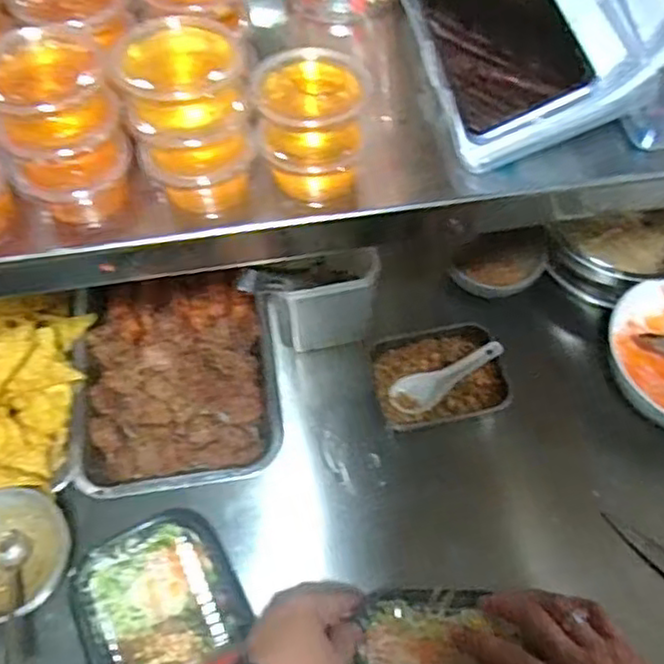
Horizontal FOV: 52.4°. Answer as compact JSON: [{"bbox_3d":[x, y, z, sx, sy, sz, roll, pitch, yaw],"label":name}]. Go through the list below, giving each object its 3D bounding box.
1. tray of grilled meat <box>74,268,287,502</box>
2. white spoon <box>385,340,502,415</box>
[{"bbox_3d":[-0.162,0.044,0.711,0.200,0.043,0.248,-9,59,-4],"label":"tray of grilled meat"},{"bbox_3d":[0.118,0.043,0.705,0.122,0.030,0.038,-27,62,-14],"label":"white spoon"}]

